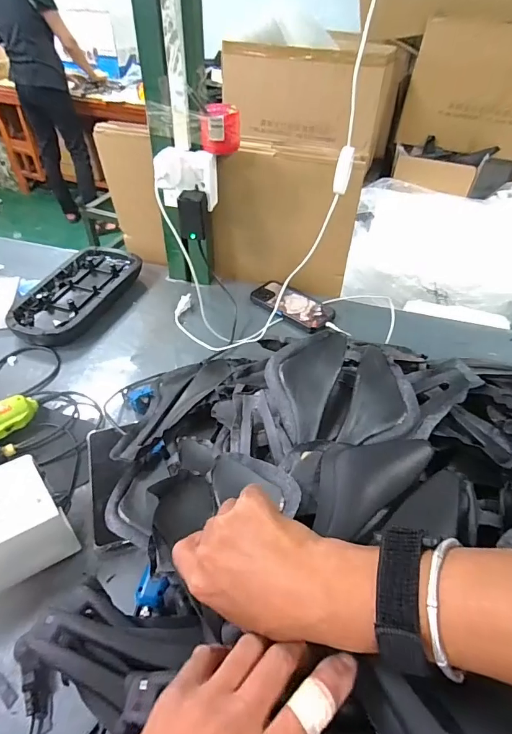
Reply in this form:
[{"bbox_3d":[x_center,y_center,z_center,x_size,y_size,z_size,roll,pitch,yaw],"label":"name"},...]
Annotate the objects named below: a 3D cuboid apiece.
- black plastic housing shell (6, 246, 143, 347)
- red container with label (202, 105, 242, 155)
[{"bbox_3d":[-0.351,-0.148,0.810,0.153,0.040,0.291,13,46,10],"label":"black plastic housing shell"},{"bbox_3d":[-0.056,-0.385,0.664,0.062,0.064,0.053,-2,46,-4],"label":"red container with label"}]

